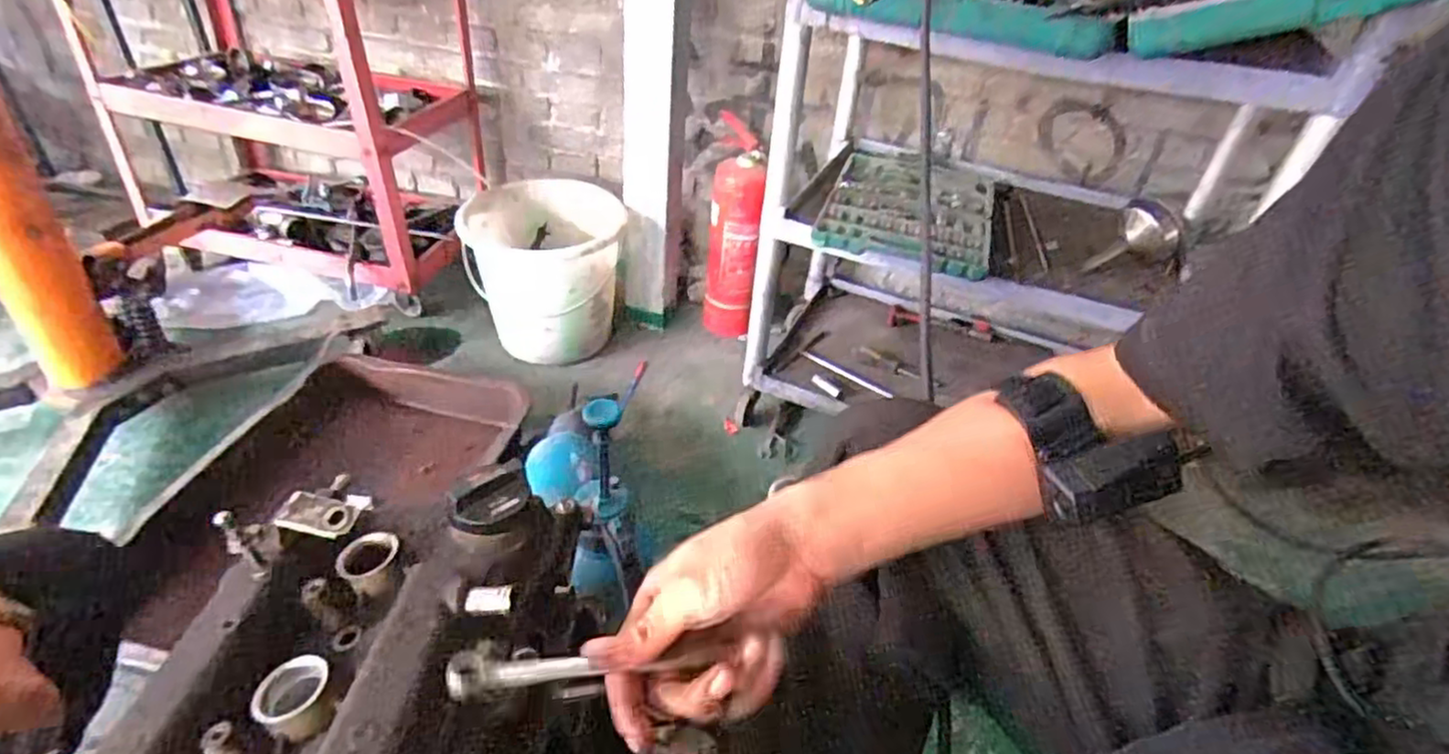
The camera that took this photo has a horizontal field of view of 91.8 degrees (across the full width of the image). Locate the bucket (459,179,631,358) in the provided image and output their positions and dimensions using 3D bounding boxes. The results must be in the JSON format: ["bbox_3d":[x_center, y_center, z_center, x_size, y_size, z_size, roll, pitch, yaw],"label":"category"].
[{"bbox_3d":[-0.393,-0.239,1.567,0.323,0.300,0.315,2,37,-7],"label":"bucket"}]

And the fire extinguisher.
[{"bbox_3d":[0.019,-0.312,1.623,0.112,0.468,0.125,2,37,-6],"label":"fire extinguisher"}]

